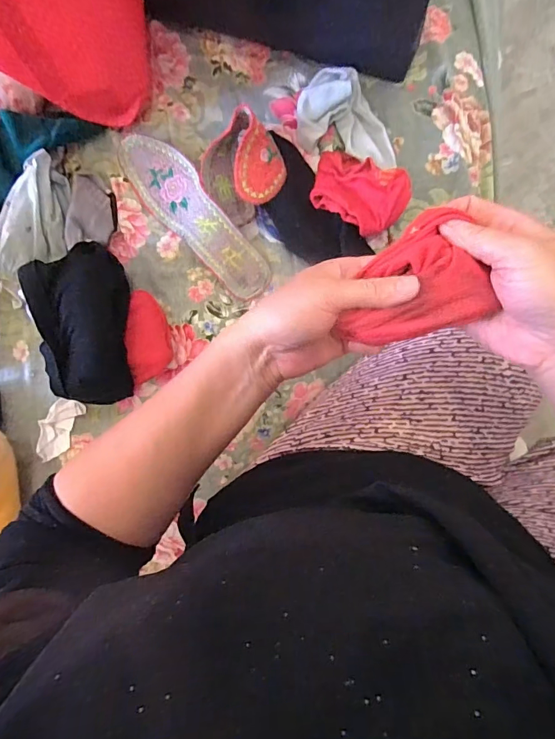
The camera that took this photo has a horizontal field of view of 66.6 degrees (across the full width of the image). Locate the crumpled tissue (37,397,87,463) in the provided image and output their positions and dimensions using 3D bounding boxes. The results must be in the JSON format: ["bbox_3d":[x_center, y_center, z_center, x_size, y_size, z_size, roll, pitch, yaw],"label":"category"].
[{"bbox_3d":[-0.258,0.068,0.496,0.040,0.014,0.076,28,89,6],"label":"crumpled tissue"}]

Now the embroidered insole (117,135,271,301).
[{"bbox_3d":[-0.097,-0.179,0.486,0.064,0.031,0.231,-41,84,2],"label":"embroidered insole"}]

